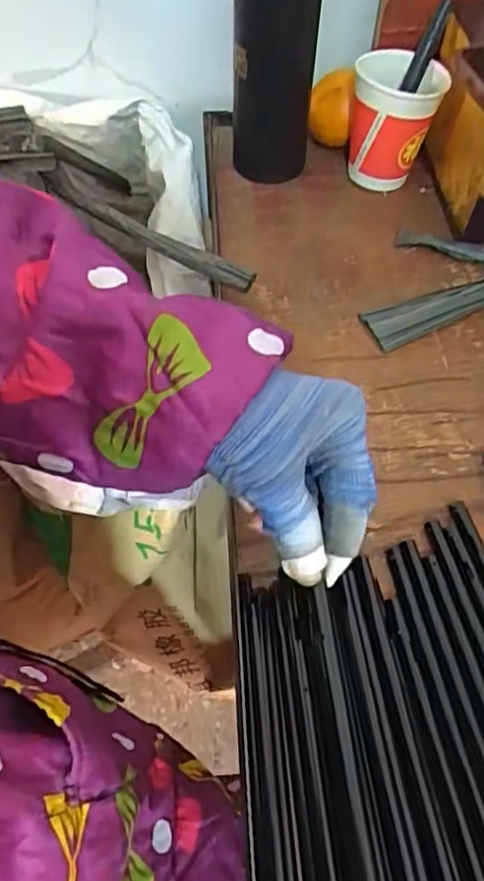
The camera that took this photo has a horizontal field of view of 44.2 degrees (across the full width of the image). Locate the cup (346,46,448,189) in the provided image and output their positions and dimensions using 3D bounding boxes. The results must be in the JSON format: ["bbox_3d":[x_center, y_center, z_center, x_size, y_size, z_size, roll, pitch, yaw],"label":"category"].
[{"bbox_3d":[0.127,-0.271,0.509,0.070,0.083,0.065,10,56,5],"label":"cup"}]

